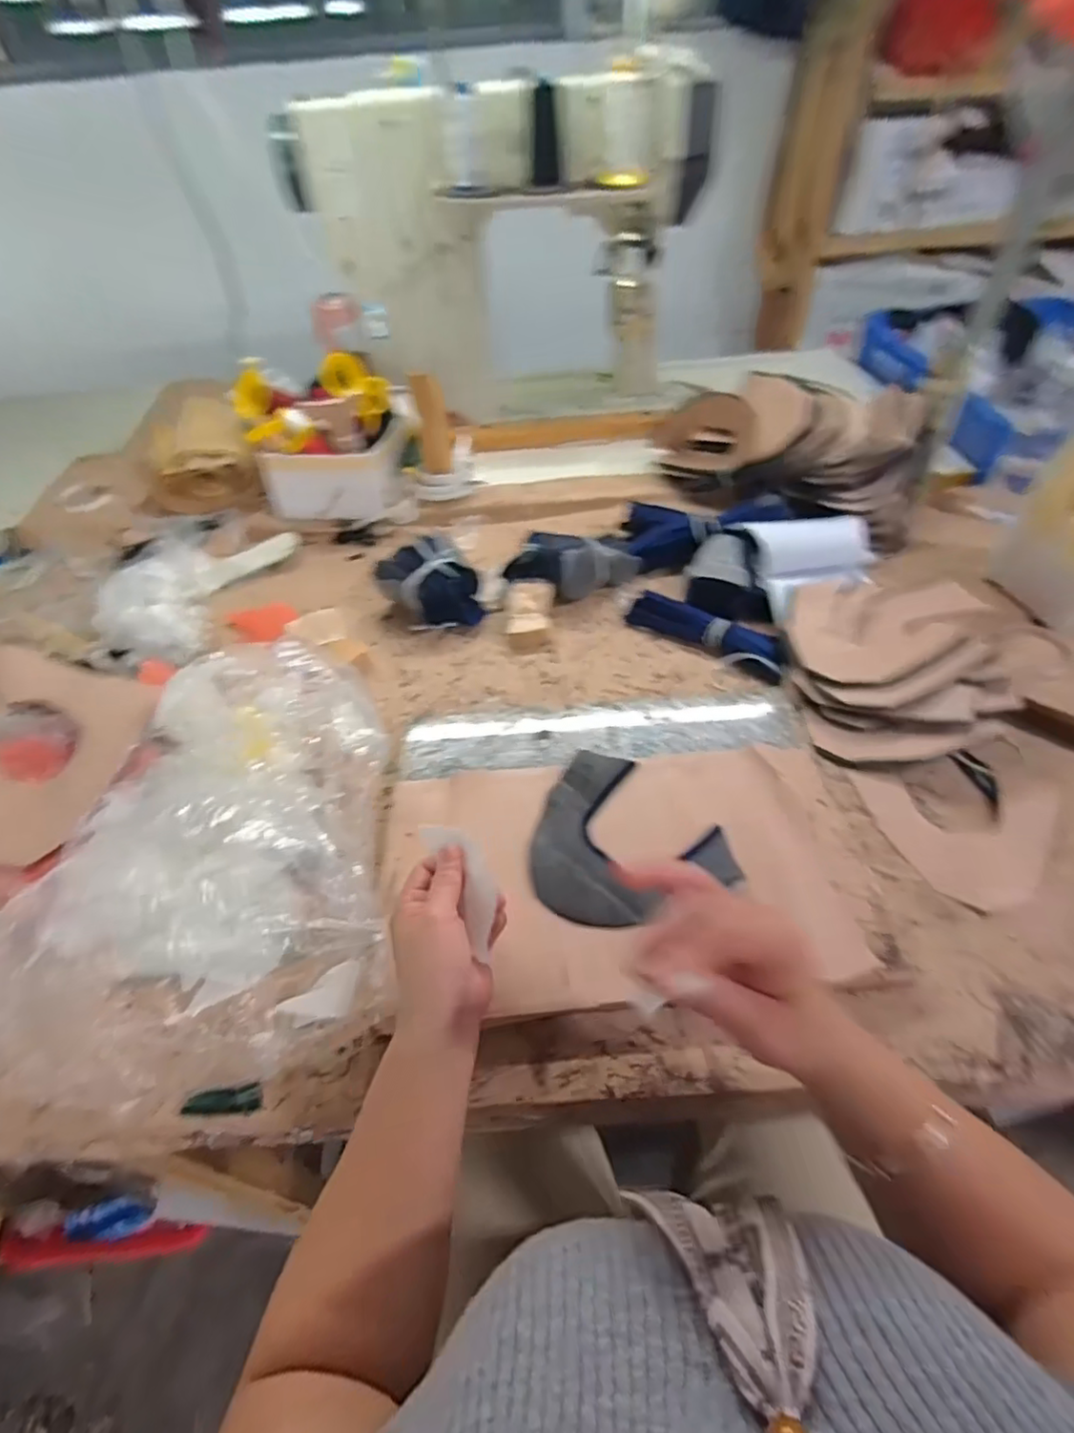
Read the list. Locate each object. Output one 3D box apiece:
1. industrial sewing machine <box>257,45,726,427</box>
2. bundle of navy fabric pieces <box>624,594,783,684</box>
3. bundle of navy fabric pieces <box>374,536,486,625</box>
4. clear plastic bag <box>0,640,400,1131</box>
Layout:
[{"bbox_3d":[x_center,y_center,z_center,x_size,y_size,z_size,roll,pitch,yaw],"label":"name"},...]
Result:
[{"bbox_3d":[-0.048,-0.679,0.940,0.586,0.393,0.149,-9,48,-5],"label":"industrial sewing machine"},{"bbox_3d":[0.194,-0.096,0.719,0.191,0.026,0.057,30,56,27],"label":"bundle of navy fabric pieces"},{"bbox_3d":[-0.128,-0.155,0.762,0.110,0.076,0.103,-25,51,-18],"label":"bundle of navy fabric pieces"},{"bbox_3d":[-0.274,0.099,0.505,0.294,0.133,0.351,-9,48,-5],"label":"clear plastic bag"}]

